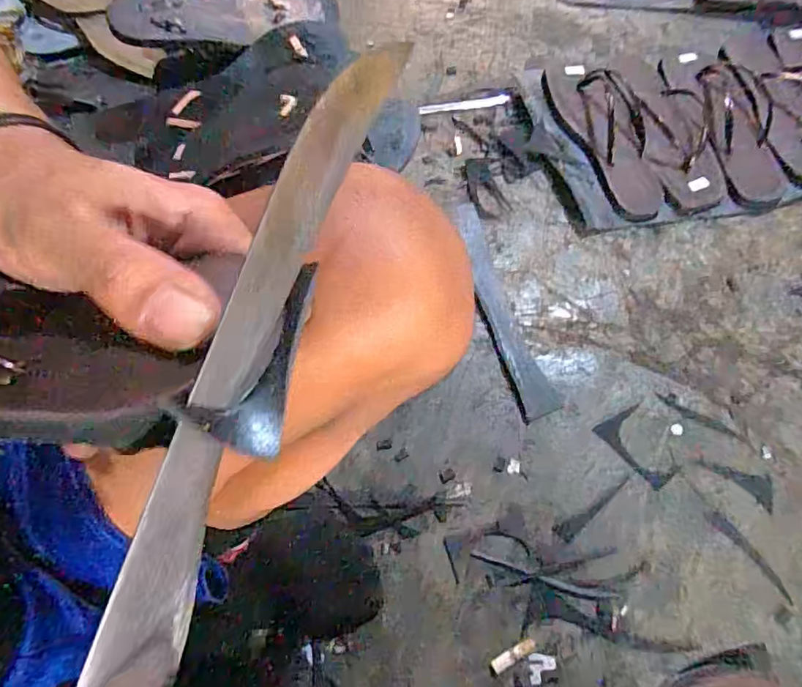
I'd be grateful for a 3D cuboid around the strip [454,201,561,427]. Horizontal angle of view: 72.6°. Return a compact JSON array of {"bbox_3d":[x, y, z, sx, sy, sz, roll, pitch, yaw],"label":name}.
[{"bbox_3d":[0.104,-0.042,0.591,0.037,0.004,0.259,-17,69,-5],"label":"strip"}]

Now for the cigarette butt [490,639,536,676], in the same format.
[{"bbox_3d":[0.096,0.265,0.464,0.042,0.004,0.012,-29,70,-10],"label":"cigarette butt"}]

